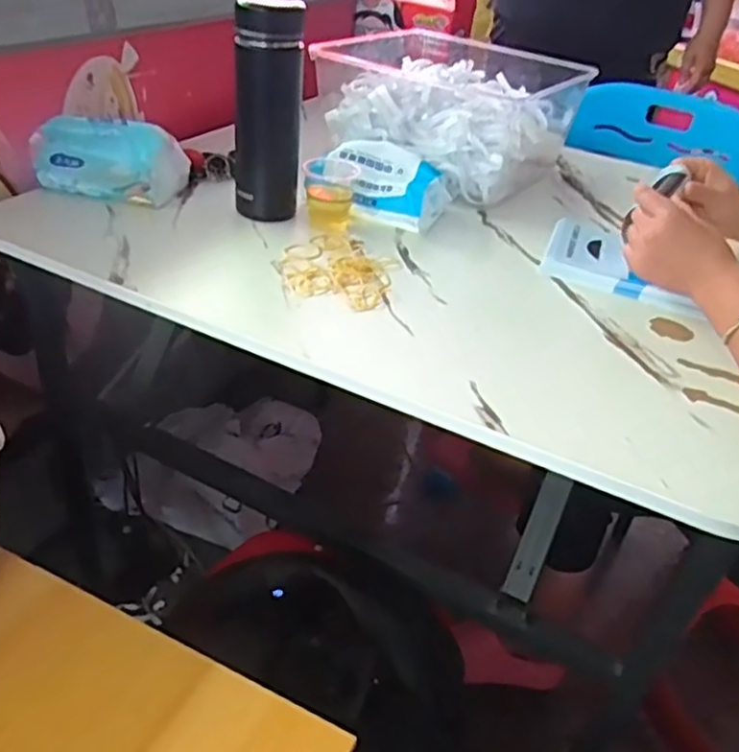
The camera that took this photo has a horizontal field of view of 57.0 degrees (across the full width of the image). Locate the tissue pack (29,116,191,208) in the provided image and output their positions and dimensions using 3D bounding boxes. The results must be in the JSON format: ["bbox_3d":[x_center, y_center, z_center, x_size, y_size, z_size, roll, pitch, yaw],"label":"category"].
[{"bbox_3d":[-0.298,-0.245,0.777,0.155,0.079,0.075,13,35,7],"label":"tissue pack"}]

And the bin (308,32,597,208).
[{"bbox_3d":[0.112,-0.369,0.957,0.274,0.151,0.279,26,39,24],"label":"bin"}]

